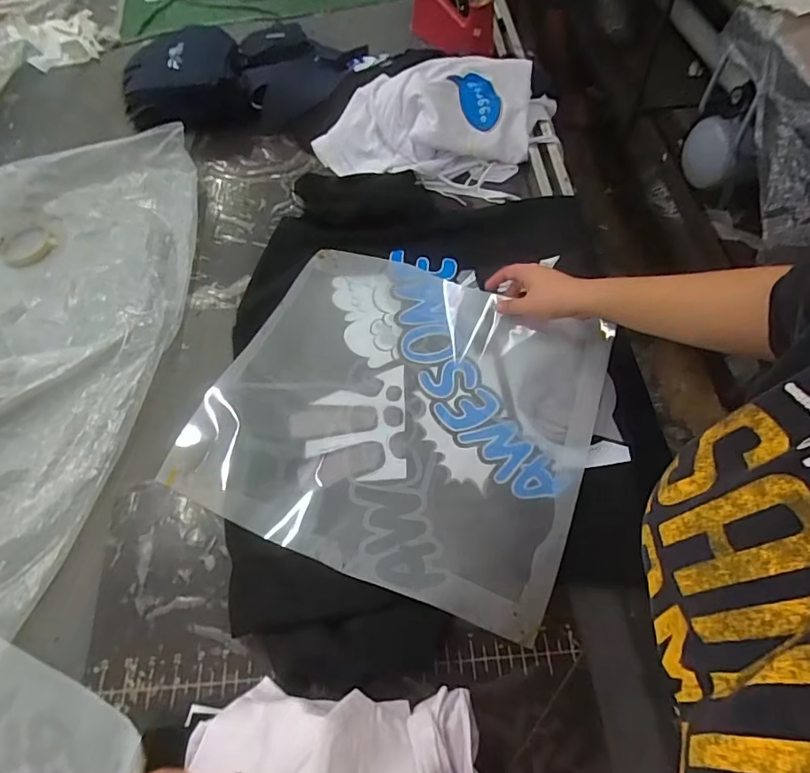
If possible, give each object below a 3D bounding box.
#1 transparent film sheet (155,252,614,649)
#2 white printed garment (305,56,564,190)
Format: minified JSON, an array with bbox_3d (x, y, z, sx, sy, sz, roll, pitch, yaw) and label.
[{"bbox_3d":[-0.008,0.022,0.653,0.470,0.058,0.442,20,66,11],"label":"transparent film sheet"},{"bbox_3d":[0.061,-0.444,0.856,0.420,0.099,0.205,-4,60,-1],"label":"white printed garment"}]

